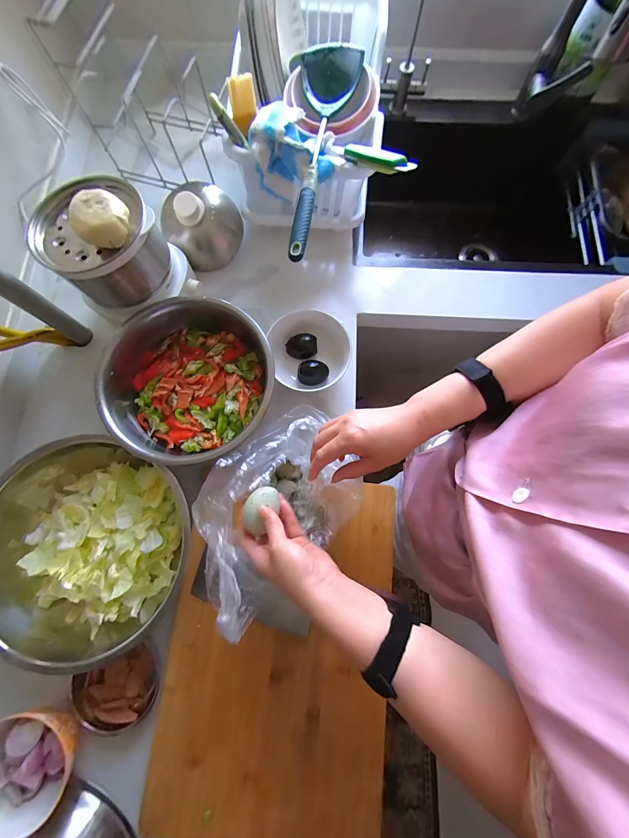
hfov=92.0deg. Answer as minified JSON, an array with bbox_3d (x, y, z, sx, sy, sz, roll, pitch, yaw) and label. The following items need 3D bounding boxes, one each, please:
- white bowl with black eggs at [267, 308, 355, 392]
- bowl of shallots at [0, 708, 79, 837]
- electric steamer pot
[{"bbox_3d":[-0.007,-0.116,0.520,0.129,0.060,0.119,0,78,0],"label":"white bowl with black eggs"},{"bbox_3d":[-0.368,0.441,0.393,0.121,0.061,0.121,37,80,8],"label":"bowl of shallots"},{"bbox_3d":[-0.299,-0.254,0.465,0.156,0.173,0.135,-7,78,-1],"label":"electric steamer pot"}]

